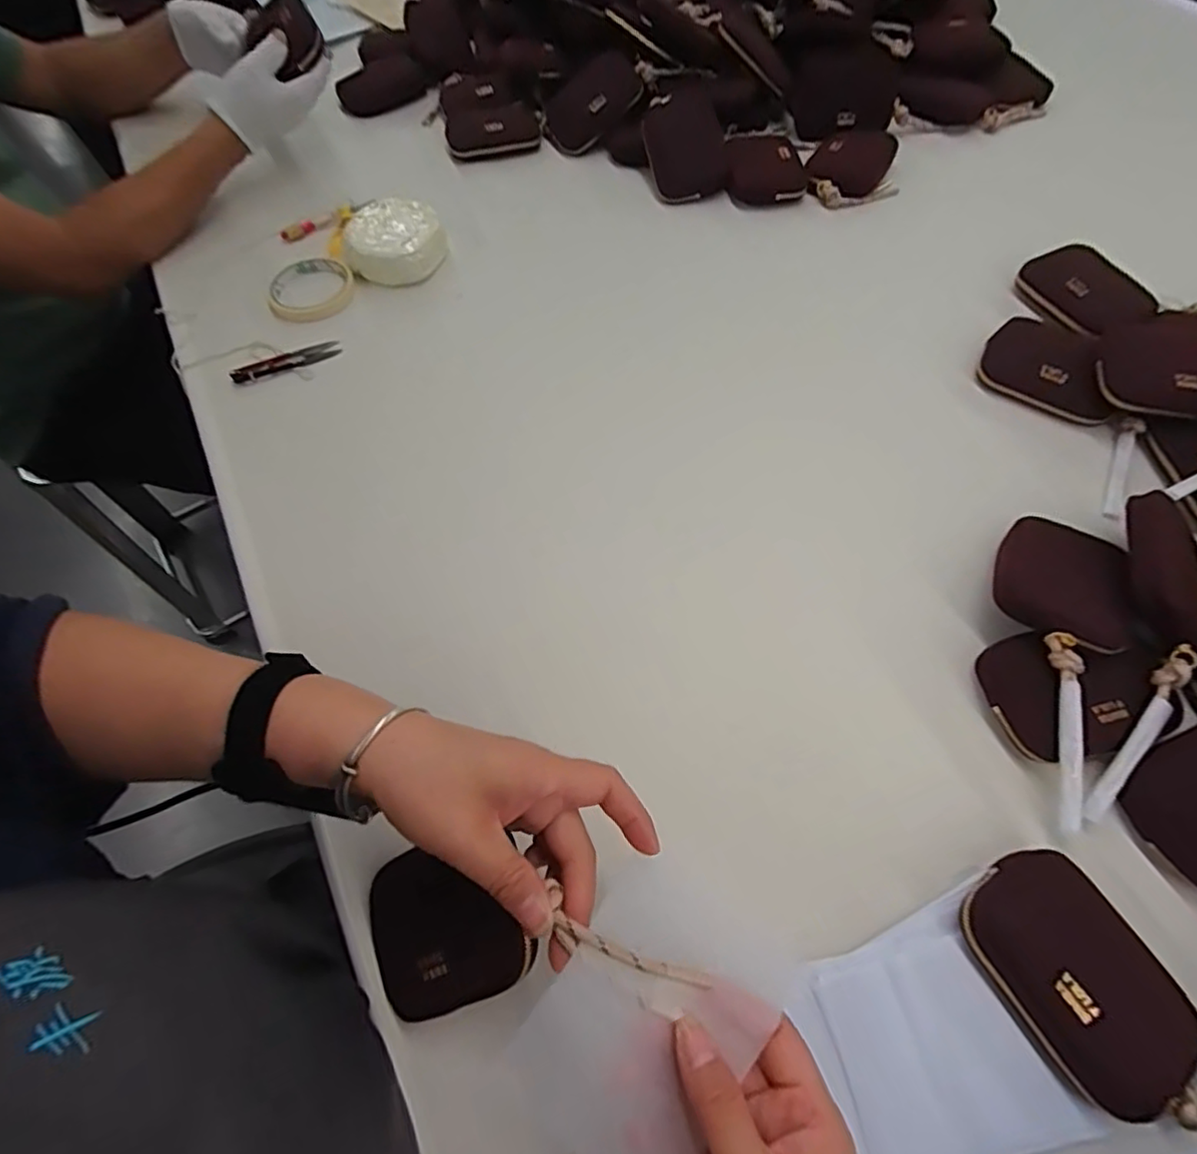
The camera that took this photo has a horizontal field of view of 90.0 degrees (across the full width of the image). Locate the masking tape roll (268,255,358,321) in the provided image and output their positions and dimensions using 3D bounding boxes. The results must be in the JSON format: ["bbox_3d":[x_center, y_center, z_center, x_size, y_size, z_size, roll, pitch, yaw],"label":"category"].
[{"bbox_3d":[-0.308,-0.311,0.644,0.090,0.016,0.090,-1,63,2],"label":"masking tape roll"}]

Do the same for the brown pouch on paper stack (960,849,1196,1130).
[{"bbox_3d":[0.264,0.222,0.325,0.077,0.028,0.124,-27,65,-12],"label":"brown pouch on paper stack"}]

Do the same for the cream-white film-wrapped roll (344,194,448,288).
[{"bbox_3d":[-0.220,-0.363,0.648,0.107,0.035,0.095,-9,63,-3],"label":"cream-white film-wrapped roll"}]

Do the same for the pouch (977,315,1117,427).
[{"bbox_3d":[0.403,-0.186,0.530,0.110,0.019,0.071,33,101,22],"label":"pouch"}]

